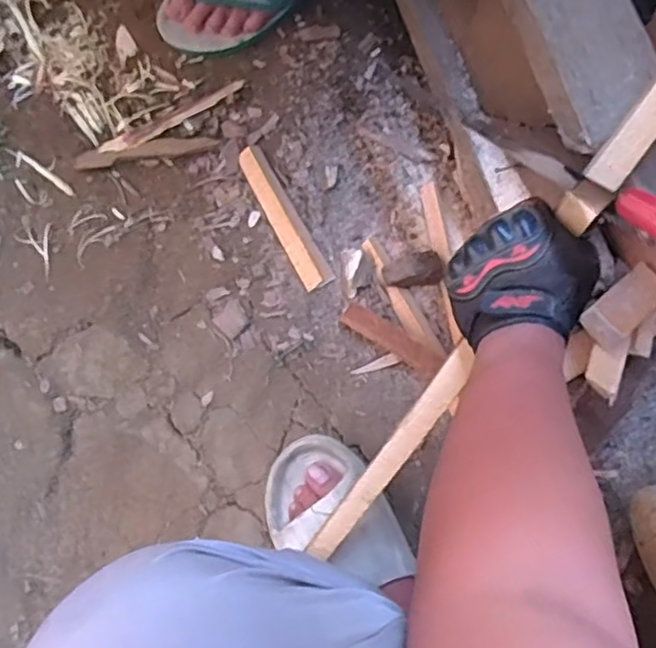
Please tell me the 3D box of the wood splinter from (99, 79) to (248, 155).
[{"bbox_3d":[-0.179,-0.238,0.785,0.179,0.004,0.020,-26,80,-4],"label":"wood splinter"}]

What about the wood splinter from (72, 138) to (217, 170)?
[{"bbox_3d":[-0.208,-0.198,0.774,0.161,0.007,0.023,-8,80,-1],"label":"wood splinter"}]

